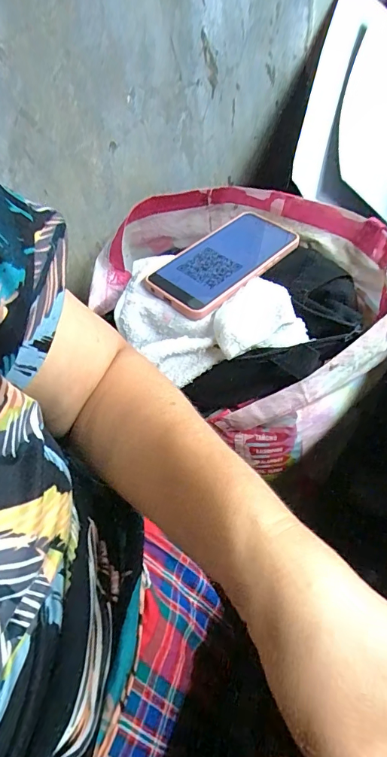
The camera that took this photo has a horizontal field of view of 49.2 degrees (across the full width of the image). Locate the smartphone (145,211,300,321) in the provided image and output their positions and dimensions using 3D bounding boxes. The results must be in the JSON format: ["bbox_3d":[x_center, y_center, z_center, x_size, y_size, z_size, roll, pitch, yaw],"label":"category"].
[{"bbox_3d":[0.032,-0.129,0.444,0.086,0.006,0.170,34,63,29],"label":"smartphone"}]

